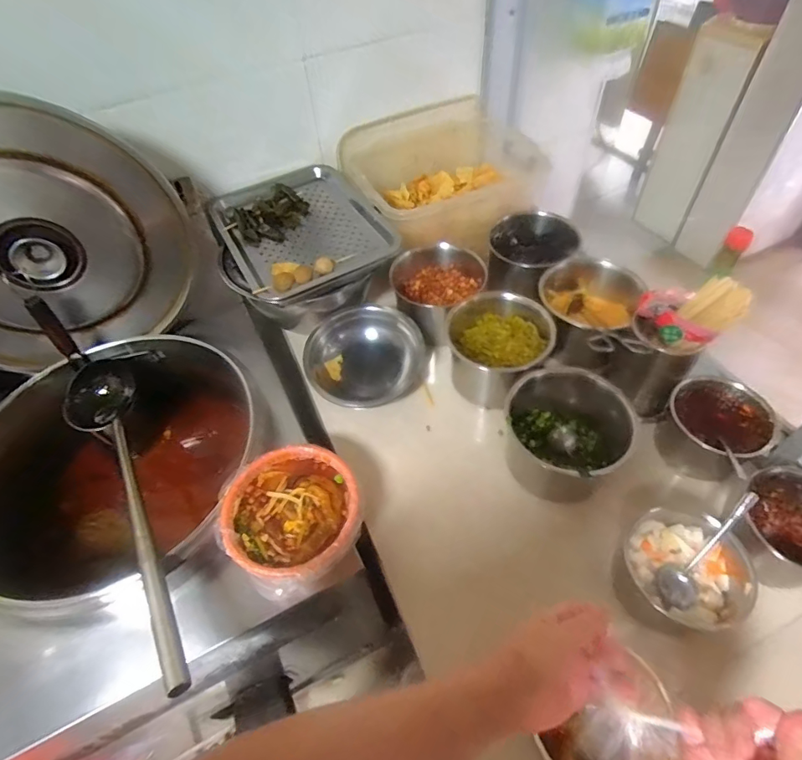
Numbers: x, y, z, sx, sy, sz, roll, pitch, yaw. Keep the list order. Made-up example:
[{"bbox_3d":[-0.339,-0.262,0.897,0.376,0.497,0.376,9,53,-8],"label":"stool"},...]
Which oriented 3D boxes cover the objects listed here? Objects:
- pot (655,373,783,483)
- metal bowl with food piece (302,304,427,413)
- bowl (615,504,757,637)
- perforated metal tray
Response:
[{"bbox_3d":[0.465,0.071,0.703,0.133,0.110,0.125,-2,52,2],"label":"pot"},{"bbox_3d":[-0.073,-0.044,0.830,0.197,0.109,0.197,34,61,26],"label":"metal bowl with food piece"},{"bbox_3d":[0.353,0.241,0.592,0.145,0.096,0.140,-2,52,2],"label":"bowl"},{"bbox_3d":[-0.188,-0.287,0.864,0.275,0.031,0.366,-29,56,-18],"label":"perforated metal tray"}]

